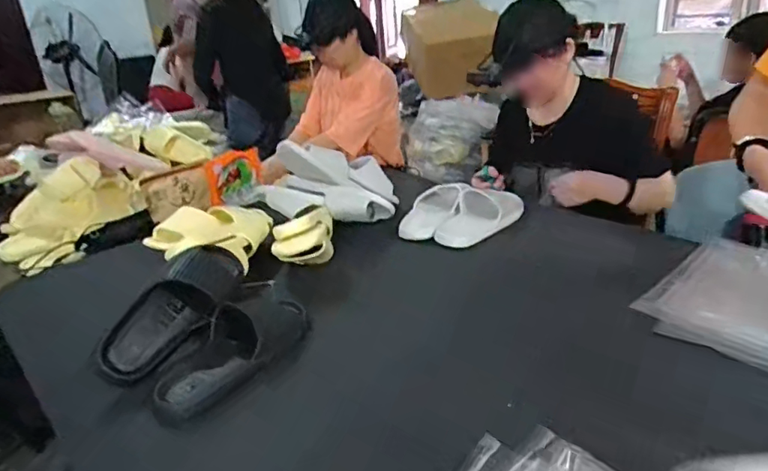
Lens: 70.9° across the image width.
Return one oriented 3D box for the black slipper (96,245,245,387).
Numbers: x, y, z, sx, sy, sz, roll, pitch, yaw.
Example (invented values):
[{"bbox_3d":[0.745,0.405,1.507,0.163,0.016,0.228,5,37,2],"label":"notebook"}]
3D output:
[{"bbox_3d":[-0.302,0.100,0.807,0.084,0.098,0.277,9,43,29],"label":"black slipper"}]

